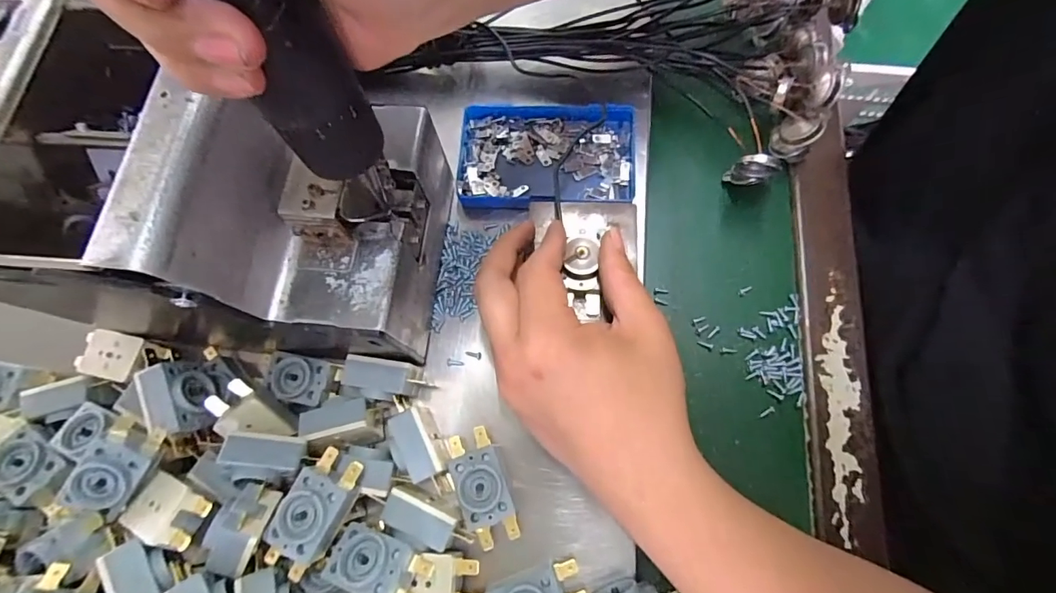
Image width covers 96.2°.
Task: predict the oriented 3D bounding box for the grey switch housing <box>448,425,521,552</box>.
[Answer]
[{"bbox_3d":[-0.024,0.101,0.254,0.026,0.025,0.057,-19,74,-4],"label":"grey switch housing"}]

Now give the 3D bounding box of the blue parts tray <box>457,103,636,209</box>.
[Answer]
[{"bbox_3d":[0.013,-0.093,0.314,0.114,0.016,0.069,0,73,2],"label":"blue parts tray"}]

